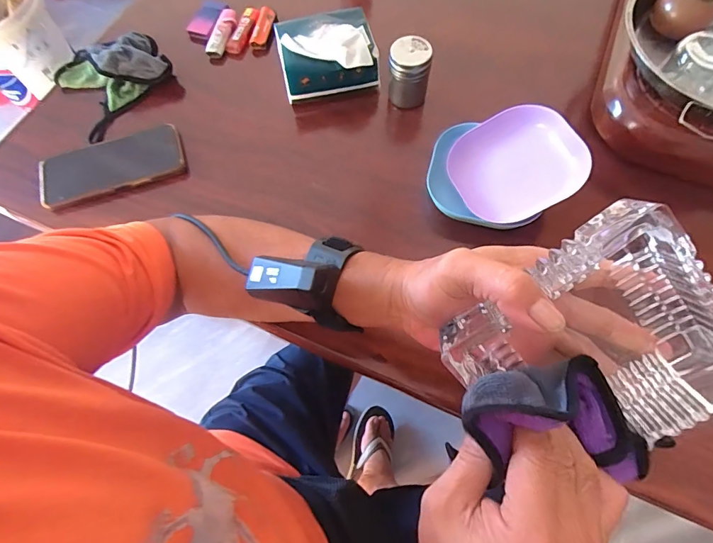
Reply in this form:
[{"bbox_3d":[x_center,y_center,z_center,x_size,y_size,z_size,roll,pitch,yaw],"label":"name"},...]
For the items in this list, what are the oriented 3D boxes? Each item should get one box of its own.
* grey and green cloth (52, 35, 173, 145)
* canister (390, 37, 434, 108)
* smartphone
[{"bbox_3d":[-0.324,-0.265,0.548,0.142,0.046,0.151,-35,70,-12],"label":"grey and green cloth"},{"bbox_3d":[0.066,-0.244,0.517,0.049,0.084,0.042,9,67,6],"label":"canister"},{"bbox_3d":[-0.295,-0.130,0.494,0.164,0.008,0.074,-18,67,-6],"label":"smartphone"}]

